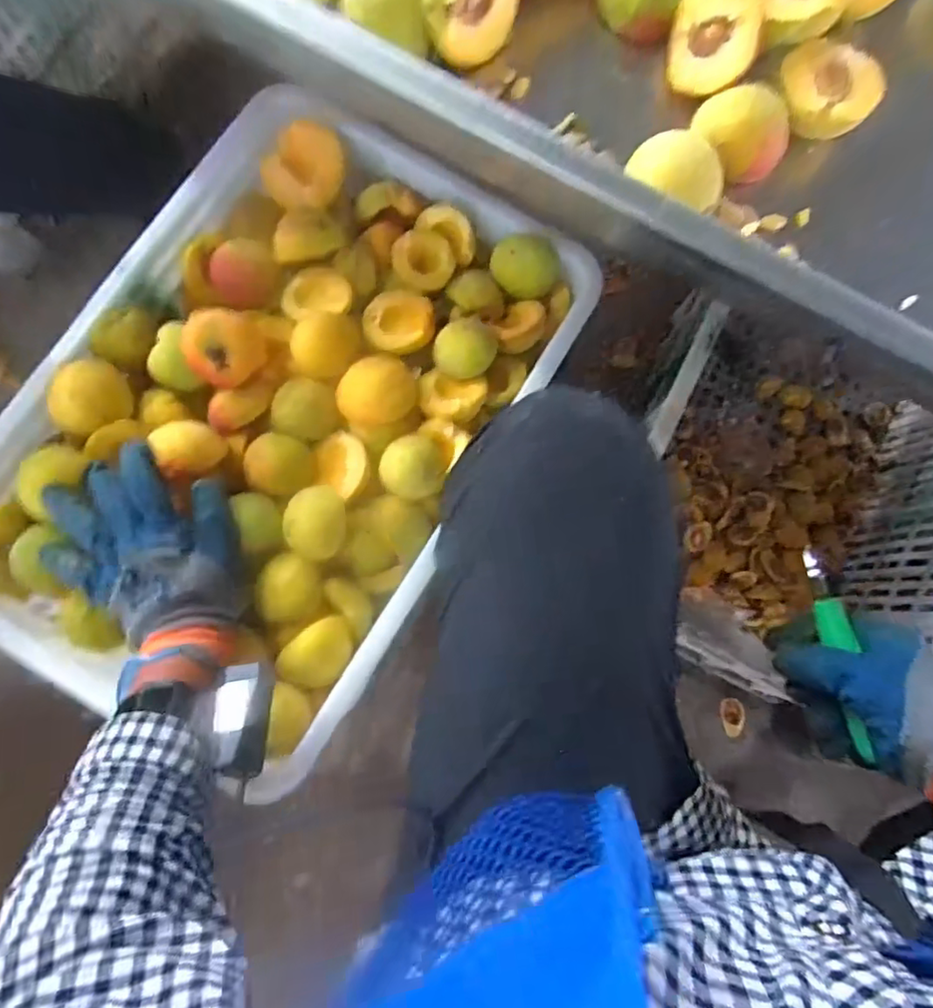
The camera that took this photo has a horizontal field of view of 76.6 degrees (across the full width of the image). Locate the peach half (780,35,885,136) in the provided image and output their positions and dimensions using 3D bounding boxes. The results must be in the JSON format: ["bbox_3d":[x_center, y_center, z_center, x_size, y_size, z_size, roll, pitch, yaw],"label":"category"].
[{"bbox_3d":[0.228,-0.261,0.377,0.061,0.024,0.052,41,101,12],"label":"peach half"}]

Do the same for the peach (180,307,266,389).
[{"bbox_3d":[-0.201,-0.129,0.491,0.056,0.045,0.058,1,82,-4],"label":"peach"}]

